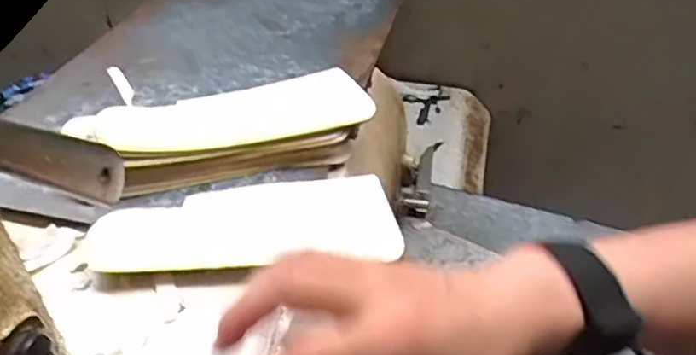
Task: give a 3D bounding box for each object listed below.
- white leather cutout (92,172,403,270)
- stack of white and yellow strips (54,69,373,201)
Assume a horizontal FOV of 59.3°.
[{"bbox_3d":[-0.060,0.030,0.358,0.173,0.006,0.065,-7,43,-6],"label":"white leather cutout"},{"bbox_3d":[-0.079,-0.030,0.410,0.184,0.034,0.073,-13,43,-15],"label":"stack of white and yellow strips"}]

